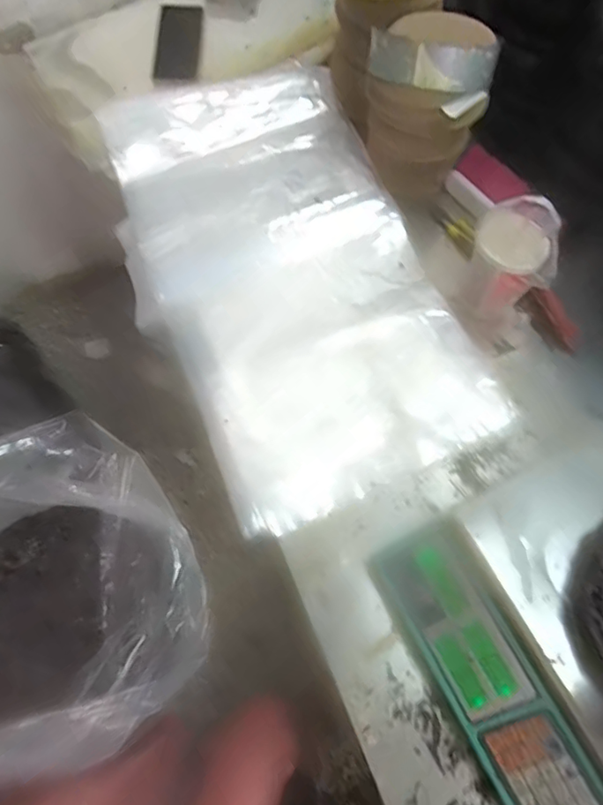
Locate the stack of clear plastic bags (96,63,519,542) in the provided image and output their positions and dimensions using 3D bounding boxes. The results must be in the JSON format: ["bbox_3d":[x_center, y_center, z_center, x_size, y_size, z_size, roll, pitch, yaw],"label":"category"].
[{"bbox_3d":[-0.033,-0.198,0.790,0.391,0.047,0.692,-22,70,-8],"label":"stack of clear plastic bags"}]

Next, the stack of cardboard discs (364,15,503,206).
[{"bbox_3d":[0.170,-0.423,0.769,0.136,0.222,0.152,-37,73,-13],"label":"stack of cardboard discs"}]

